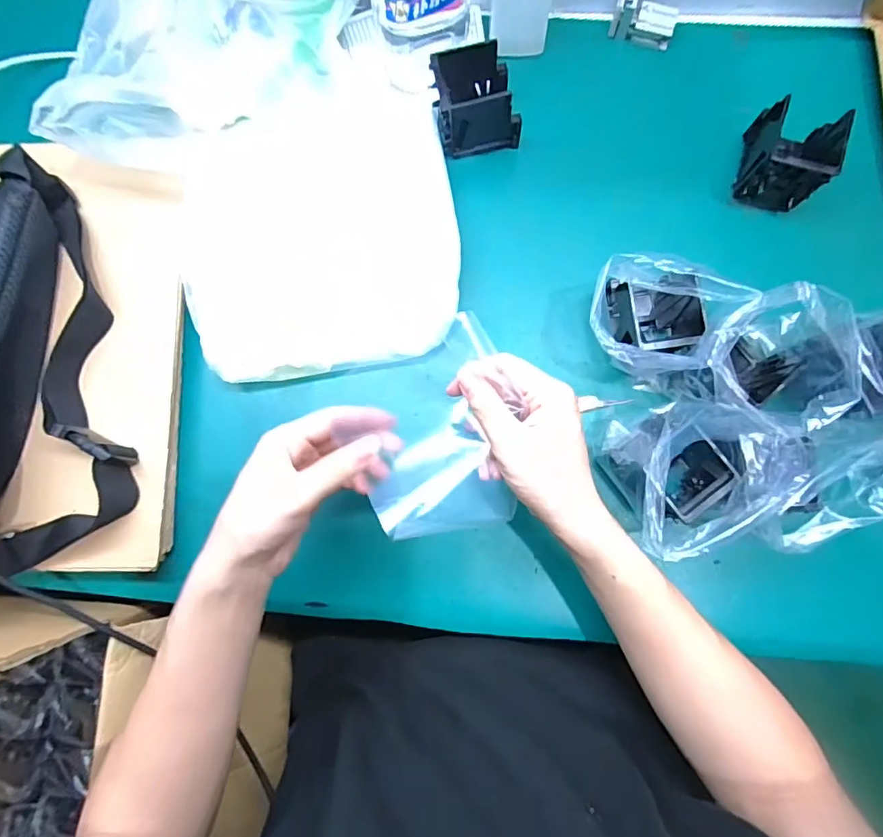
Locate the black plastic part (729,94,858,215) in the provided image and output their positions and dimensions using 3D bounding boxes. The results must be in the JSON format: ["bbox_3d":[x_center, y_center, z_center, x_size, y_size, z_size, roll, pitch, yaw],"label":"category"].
[{"bbox_3d":[0.301,-0.231,0.457,0.059,0.067,0.072,16,84,3],"label":"black plastic part"}]

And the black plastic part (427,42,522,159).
[{"bbox_3d":[0.031,-0.287,0.469,0.074,0.057,0.065,-7,83,1],"label":"black plastic part"}]

